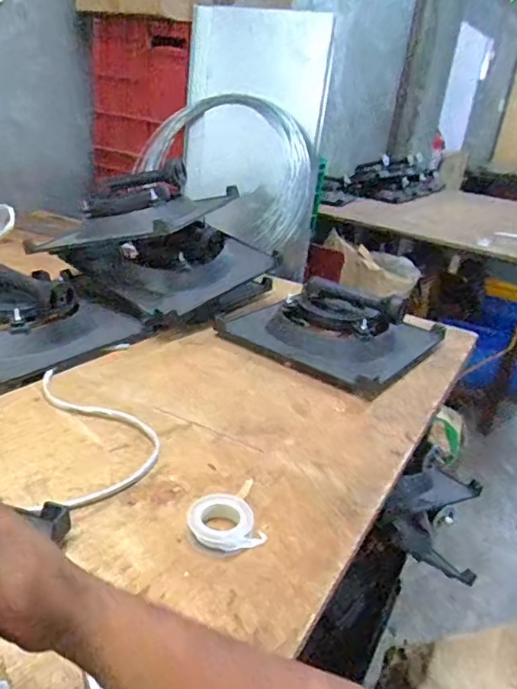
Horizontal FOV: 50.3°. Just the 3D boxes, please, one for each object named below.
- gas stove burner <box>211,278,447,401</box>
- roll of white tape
[{"bbox_3d":[0.134,-0.051,0.948,0.309,0.087,0.303,23,30,32],"label":"gas stove burner"},{"bbox_3d":[-0.033,0.168,0.520,0.062,0.021,0.060,6,25,-3],"label":"roll of white tape"}]

